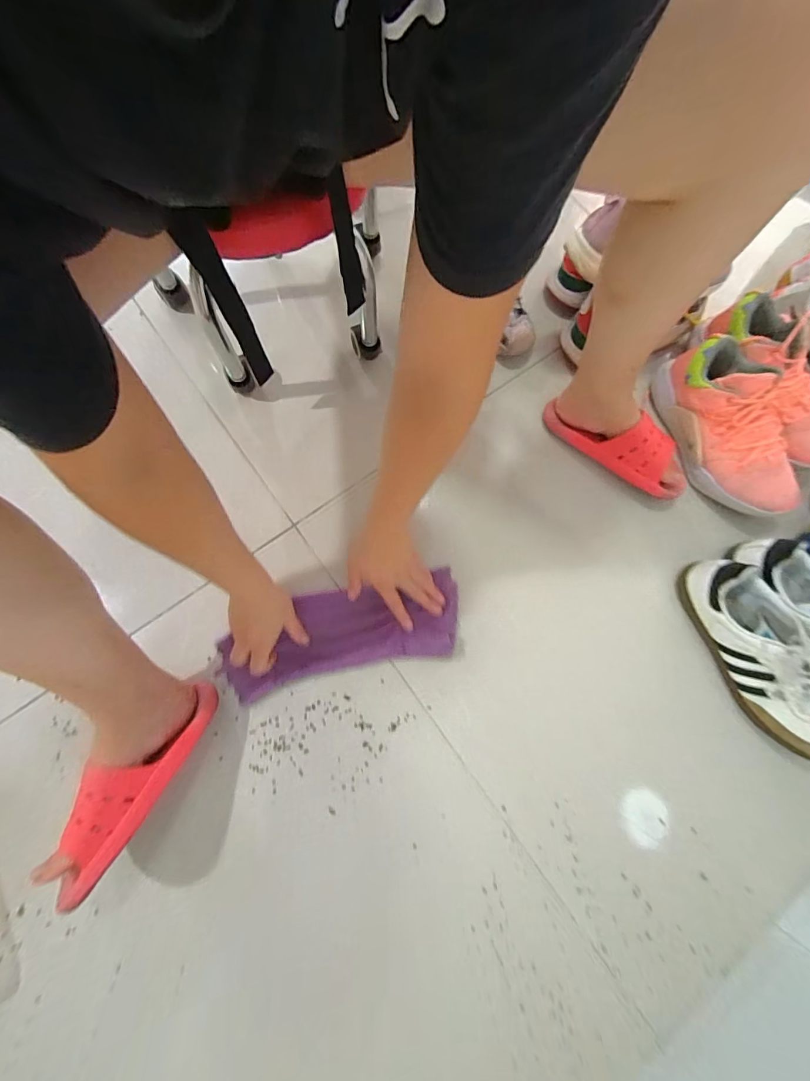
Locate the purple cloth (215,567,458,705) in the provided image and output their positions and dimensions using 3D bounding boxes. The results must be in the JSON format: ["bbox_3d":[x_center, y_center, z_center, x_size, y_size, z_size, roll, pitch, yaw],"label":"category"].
[{"bbox_3d":[-0.091,0.133,0.604,0.350,0.027,0.123,-13,78,-5],"label":"purple cloth"}]

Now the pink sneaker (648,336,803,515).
[{"bbox_3d":[0.510,-0.180,0.655,0.119,0.106,0.294,-23,79,-7],"label":"pink sneaker"}]

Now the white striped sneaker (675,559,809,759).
[{"bbox_3d":[0.511,0.164,0.591,0.107,0.090,0.302,-28,79,-8],"label":"white striped sneaker"}]

